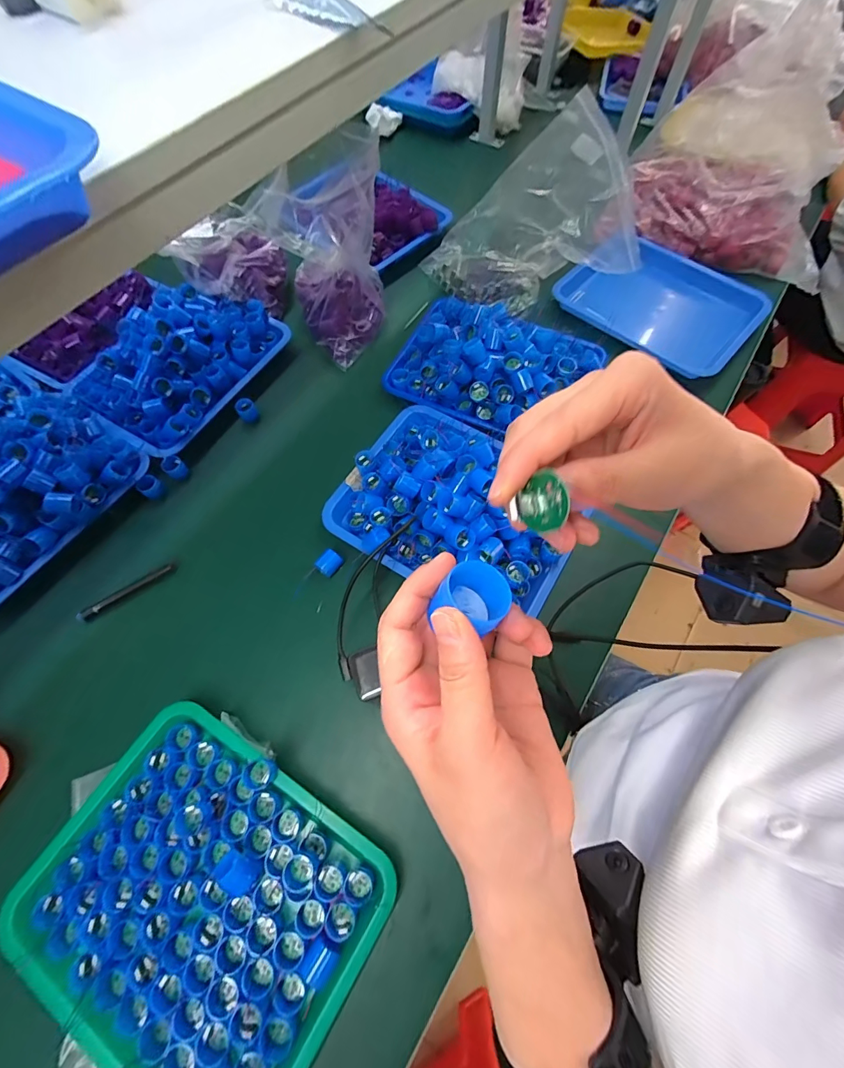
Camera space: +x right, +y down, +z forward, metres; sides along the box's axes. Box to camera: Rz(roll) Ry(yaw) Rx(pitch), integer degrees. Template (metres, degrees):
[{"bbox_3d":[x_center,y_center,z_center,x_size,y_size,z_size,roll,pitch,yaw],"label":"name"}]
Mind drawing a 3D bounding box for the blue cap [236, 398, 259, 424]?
[{"bbox_3d":[-0.286,-0.202,0.693,0.029,0.028,0.029,0,66,0],"label":"blue cap"}]

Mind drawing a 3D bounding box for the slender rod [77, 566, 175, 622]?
[{"bbox_3d":[-0.421,0.082,0.606,0.011,0.014,0.128,41,55,17],"label":"slender rod"}]

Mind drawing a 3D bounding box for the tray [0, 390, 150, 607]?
[{"bbox_3d":[-0.572,-0.054,0.575,0.218,0.093,0.330,33,70,14],"label":"tray"}]

